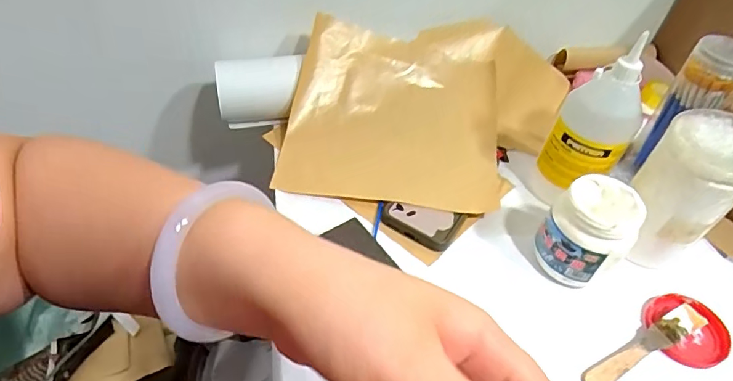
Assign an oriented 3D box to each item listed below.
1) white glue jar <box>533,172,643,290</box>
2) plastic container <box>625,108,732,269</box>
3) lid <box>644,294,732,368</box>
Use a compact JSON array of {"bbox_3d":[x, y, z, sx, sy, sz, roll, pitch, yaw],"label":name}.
[{"bbox_3d":[0.213,0.042,0.471,0.073,0.096,0.076,4,46,-4],"label":"white glue jar"},{"bbox_3d":[0.308,0.005,0.478,0.086,0.151,0.080,-31,58,-31],"label":"plastic container"},{"bbox_3d":[0.303,0.129,0.456,0.071,0.018,0.069,4,46,-4],"label":"lid"}]

